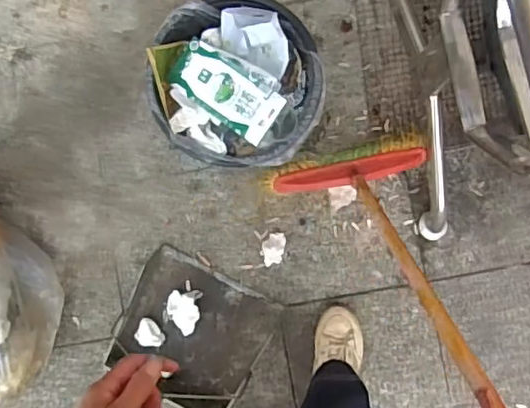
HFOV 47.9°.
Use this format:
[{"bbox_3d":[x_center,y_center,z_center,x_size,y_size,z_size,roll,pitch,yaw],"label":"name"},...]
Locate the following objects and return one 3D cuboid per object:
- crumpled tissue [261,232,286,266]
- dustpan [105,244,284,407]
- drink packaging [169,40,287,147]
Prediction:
[{"bbox_3d":[0.016,0.089,1.170,0.044,0.033,0.066,10,87,0],"label":"crumpled tissue"},{"bbox_3d":[-0.140,0.249,1.136,0.271,0.060,0.246,29,87,1],"label":"dustpan"},{"bbox_3d":[-0.056,-0.172,0.899,0.172,0.033,0.094,33,86,2],"label":"drink packaging"}]

